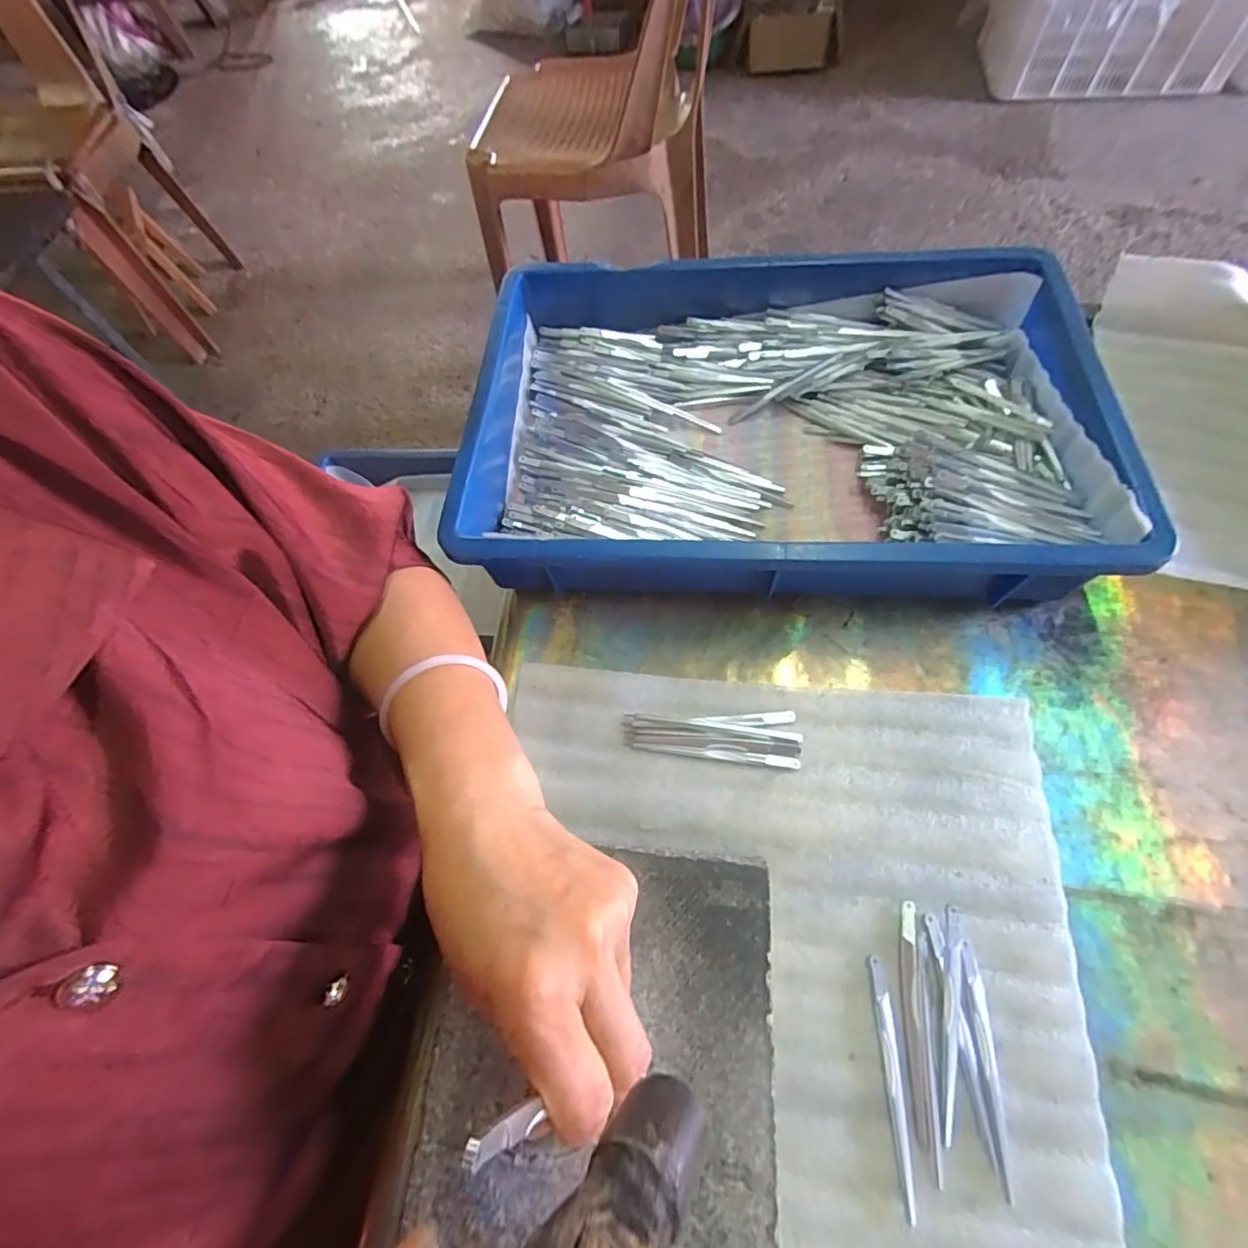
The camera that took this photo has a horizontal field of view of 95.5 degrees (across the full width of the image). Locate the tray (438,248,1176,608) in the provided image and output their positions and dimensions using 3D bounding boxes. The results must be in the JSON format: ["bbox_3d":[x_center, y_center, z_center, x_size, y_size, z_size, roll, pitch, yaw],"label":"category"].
[{"bbox_3d":[0.099,-0.151,0.418,0.416,0.072,0.278,3,65,5],"label":"tray"}]

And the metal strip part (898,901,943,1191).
[{"bbox_3d":[0.148,0.204,0.285,0.014,0.004,0.114,6,65,6],"label":"metal strip part"}]

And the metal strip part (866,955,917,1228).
[{"bbox_3d":[0.133,0.222,0.277,0.010,0.006,0.101,-1,65,3],"label":"metal strip part"}]

